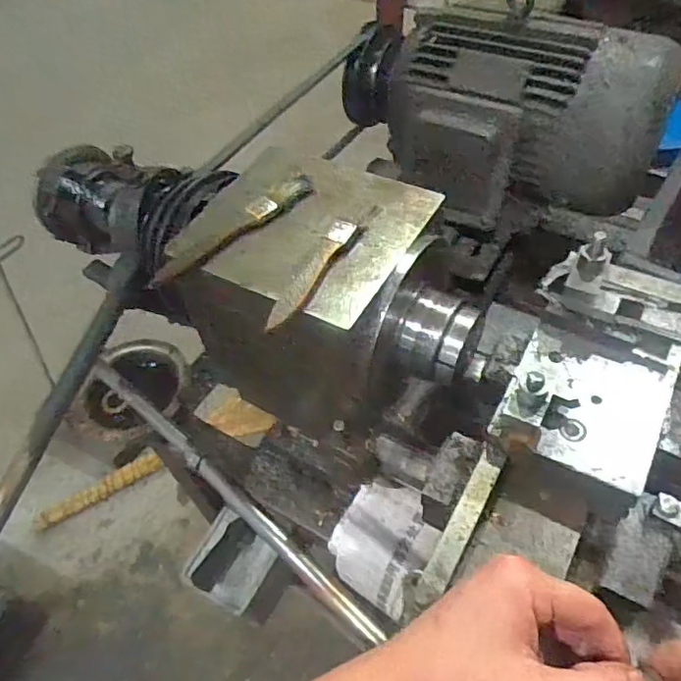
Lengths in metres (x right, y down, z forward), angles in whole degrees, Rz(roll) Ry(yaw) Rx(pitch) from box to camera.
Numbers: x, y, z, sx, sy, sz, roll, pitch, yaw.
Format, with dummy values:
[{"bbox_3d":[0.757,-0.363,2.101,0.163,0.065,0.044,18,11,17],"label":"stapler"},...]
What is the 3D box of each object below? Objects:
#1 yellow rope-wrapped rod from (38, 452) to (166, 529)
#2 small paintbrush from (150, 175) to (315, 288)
[{"bbox_3d":[-0.597,0.372,1.404,0.281,0.042,0.036,-27,53,-37],"label":"yellow rope-wrapped rod"},{"bbox_3d":[-0.082,-0.088,0.453,0.152,0.008,0.023,-38,58,-22],"label":"small paintbrush"}]

